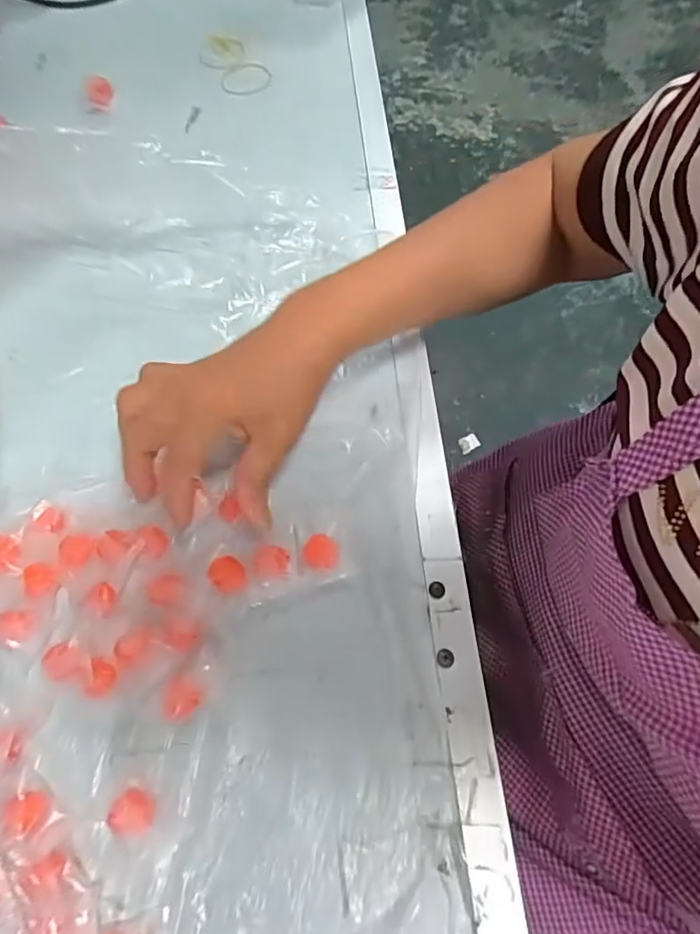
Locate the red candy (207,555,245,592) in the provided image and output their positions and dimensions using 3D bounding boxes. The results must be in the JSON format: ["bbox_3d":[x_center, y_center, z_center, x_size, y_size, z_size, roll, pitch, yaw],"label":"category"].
[{"bbox_3d":[-0.073,0.064,0.323,0.022,0.008,0.021,13,66,6],"label":"red candy"}]

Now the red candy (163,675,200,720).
[{"bbox_3d":[-0.092,0.128,0.298,0.017,0.008,0.021,5,65,2],"label":"red candy"}]

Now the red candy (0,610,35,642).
[{"bbox_3d":[-0.193,0.091,0.310,0.020,0.012,0.018,1,65,0],"label":"red candy"}]

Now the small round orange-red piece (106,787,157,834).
[{"bbox_3d":[-0.110,0.176,0.276,0.021,0.009,0.019,13,66,6],"label":"small round orange-red piece"}]

